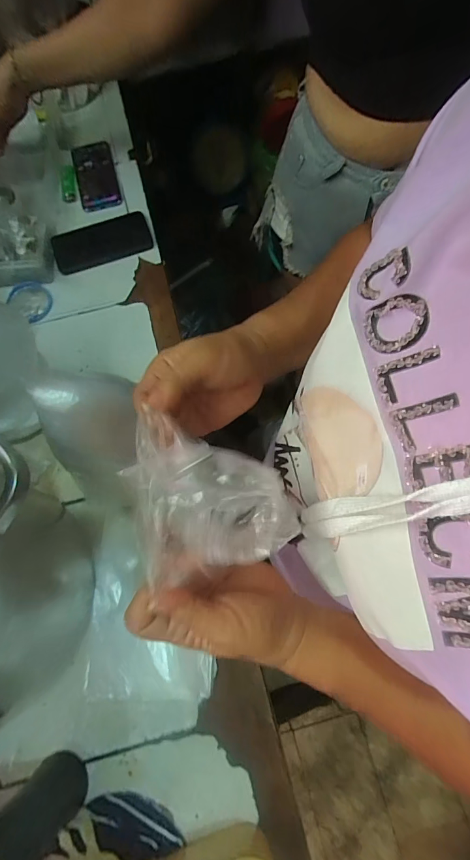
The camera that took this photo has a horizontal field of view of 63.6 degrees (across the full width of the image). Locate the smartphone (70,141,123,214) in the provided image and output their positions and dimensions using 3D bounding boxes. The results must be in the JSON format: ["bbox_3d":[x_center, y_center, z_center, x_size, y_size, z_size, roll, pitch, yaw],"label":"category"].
[{"bbox_3d":[-0.260,-0.480,0.701,0.072,0.011,0.176,-15,73,-2],"label":"smartphone"}]

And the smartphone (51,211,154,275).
[{"bbox_3d":[-0.233,-0.331,0.664,0.165,0.014,0.076,-17,85,-2],"label":"smartphone"}]

